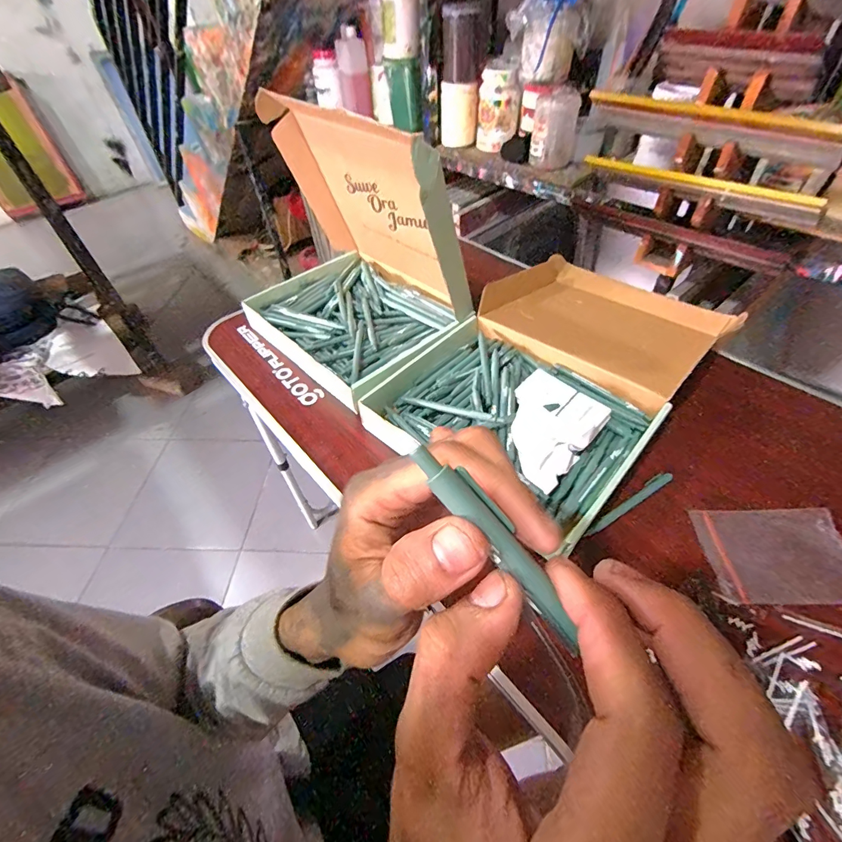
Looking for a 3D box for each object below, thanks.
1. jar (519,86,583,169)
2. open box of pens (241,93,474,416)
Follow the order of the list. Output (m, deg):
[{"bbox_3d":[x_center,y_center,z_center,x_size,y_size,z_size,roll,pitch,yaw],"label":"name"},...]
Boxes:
[{"bbox_3d":[0.294,-0.684,0.950,0.097,0.140,0.122,-6,50,-3],"label":"jar"},{"bbox_3d":[-0.123,-0.271,0.614,0.282,0.253,0.348,-31,55,-21],"label":"open box of pens"}]

